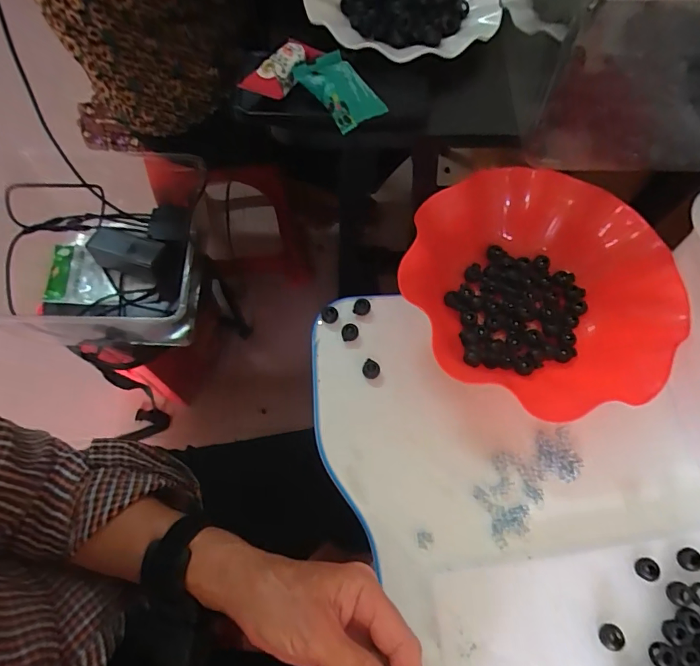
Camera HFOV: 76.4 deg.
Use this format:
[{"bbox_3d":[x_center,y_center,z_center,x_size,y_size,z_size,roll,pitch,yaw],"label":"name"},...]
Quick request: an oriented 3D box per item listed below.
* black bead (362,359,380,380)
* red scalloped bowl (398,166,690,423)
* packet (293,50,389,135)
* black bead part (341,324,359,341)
[{"bbox_3d":[0.019,0.032,0.390,0.015,0.010,0.018,-3,66,-3],"label":"black bead"},{"bbox_3d":[0.163,-0.049,0.392,0.212,0.066,0.208,1,66,-1],"label":"red scalloped bowl"},{"bbox_3d":[-0.008,-0.198,0.360,0.045,0.018,0.071,-31,70,-14],"label":"packet"},{"bbox_3d":[0.000,0.000,0.401,0.015,0.012,0.013,-3,66,-3],"label":"black bead part"}]

